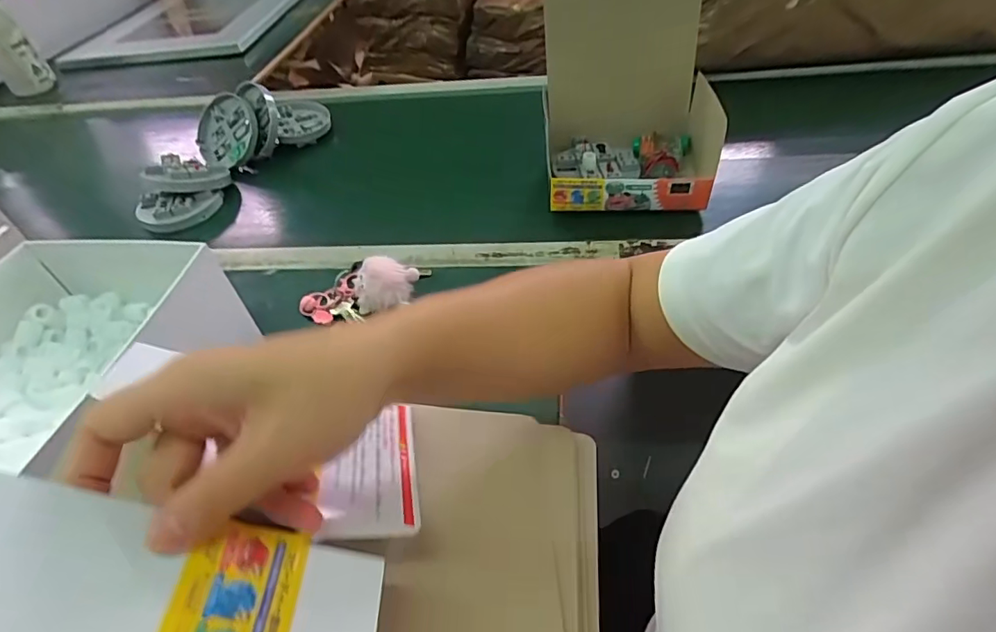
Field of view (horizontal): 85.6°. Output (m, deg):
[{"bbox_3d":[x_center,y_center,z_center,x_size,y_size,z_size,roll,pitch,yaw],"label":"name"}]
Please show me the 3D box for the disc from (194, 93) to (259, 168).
[{"bbox_3d":[-0.393,-0.268,0.782,0.101,0.105,0.010,29,12,16],"label":"disc"}]

